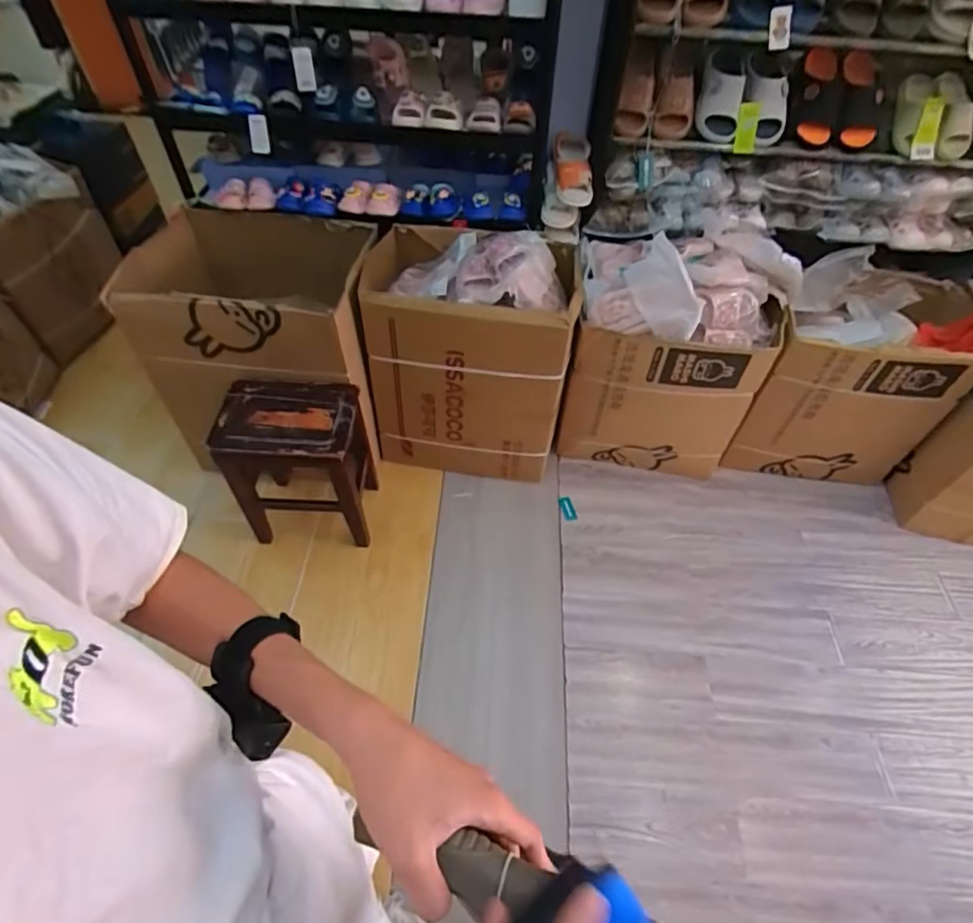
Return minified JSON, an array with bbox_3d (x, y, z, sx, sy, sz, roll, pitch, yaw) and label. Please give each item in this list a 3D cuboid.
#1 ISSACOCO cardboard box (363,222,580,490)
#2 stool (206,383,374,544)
[{"bbox_3d":[-0.058,-0.383,1.878,0.639,0.799,0.434,9,52,4],"label":"ISSACOCO cardboard box"},{"bbox_3d":[-0.579,0.026,1.724,0.391,0.535,0.265,1,52,-2],"label":"stool"}]

